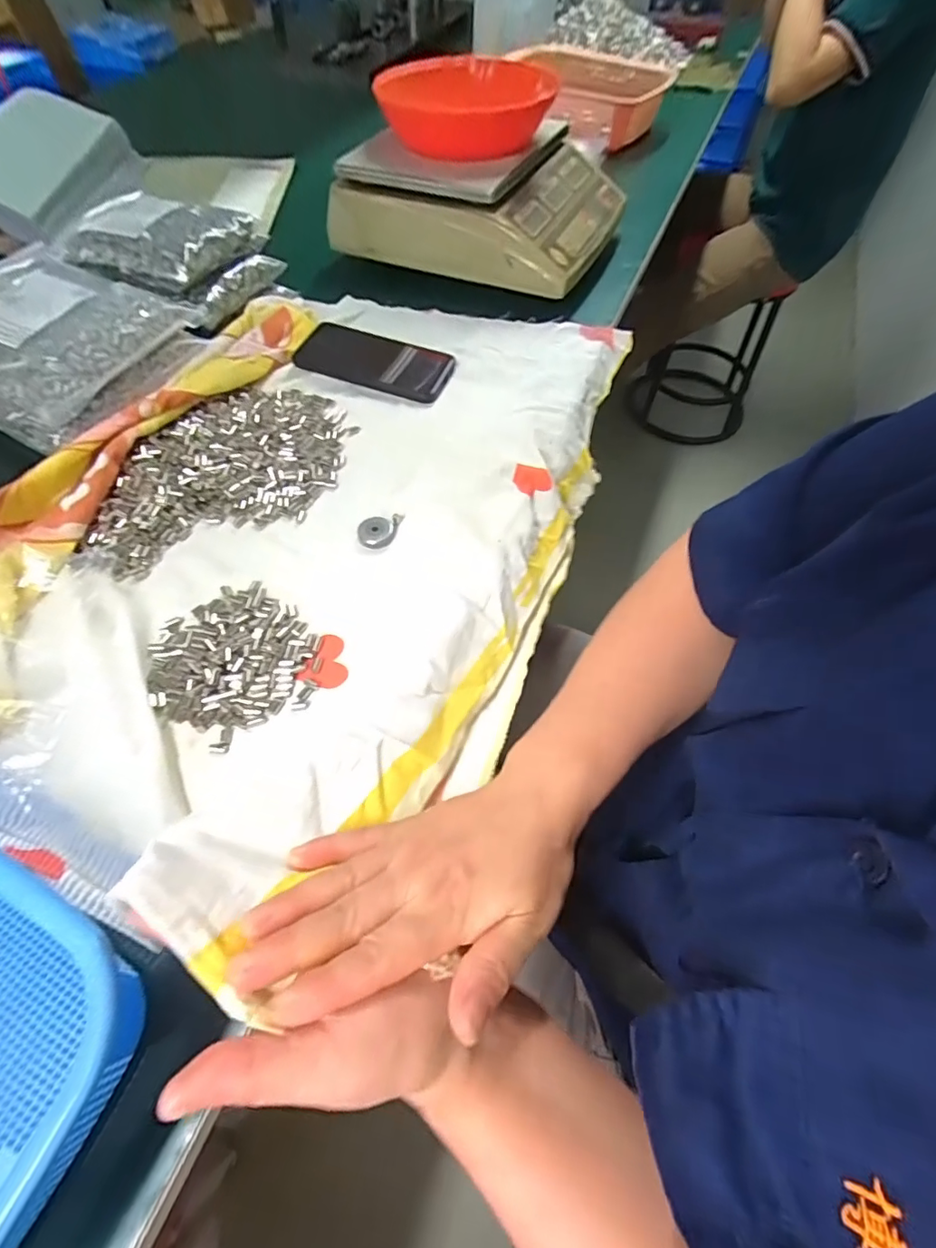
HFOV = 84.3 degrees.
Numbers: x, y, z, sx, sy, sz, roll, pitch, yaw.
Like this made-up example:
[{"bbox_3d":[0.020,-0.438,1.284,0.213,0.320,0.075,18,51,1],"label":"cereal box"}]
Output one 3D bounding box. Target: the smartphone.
[{"bbox_3d":[-0.103,-0.286,0.562,0.167,0.015,0.083,16,59,9],"label":"smartphone"}]

